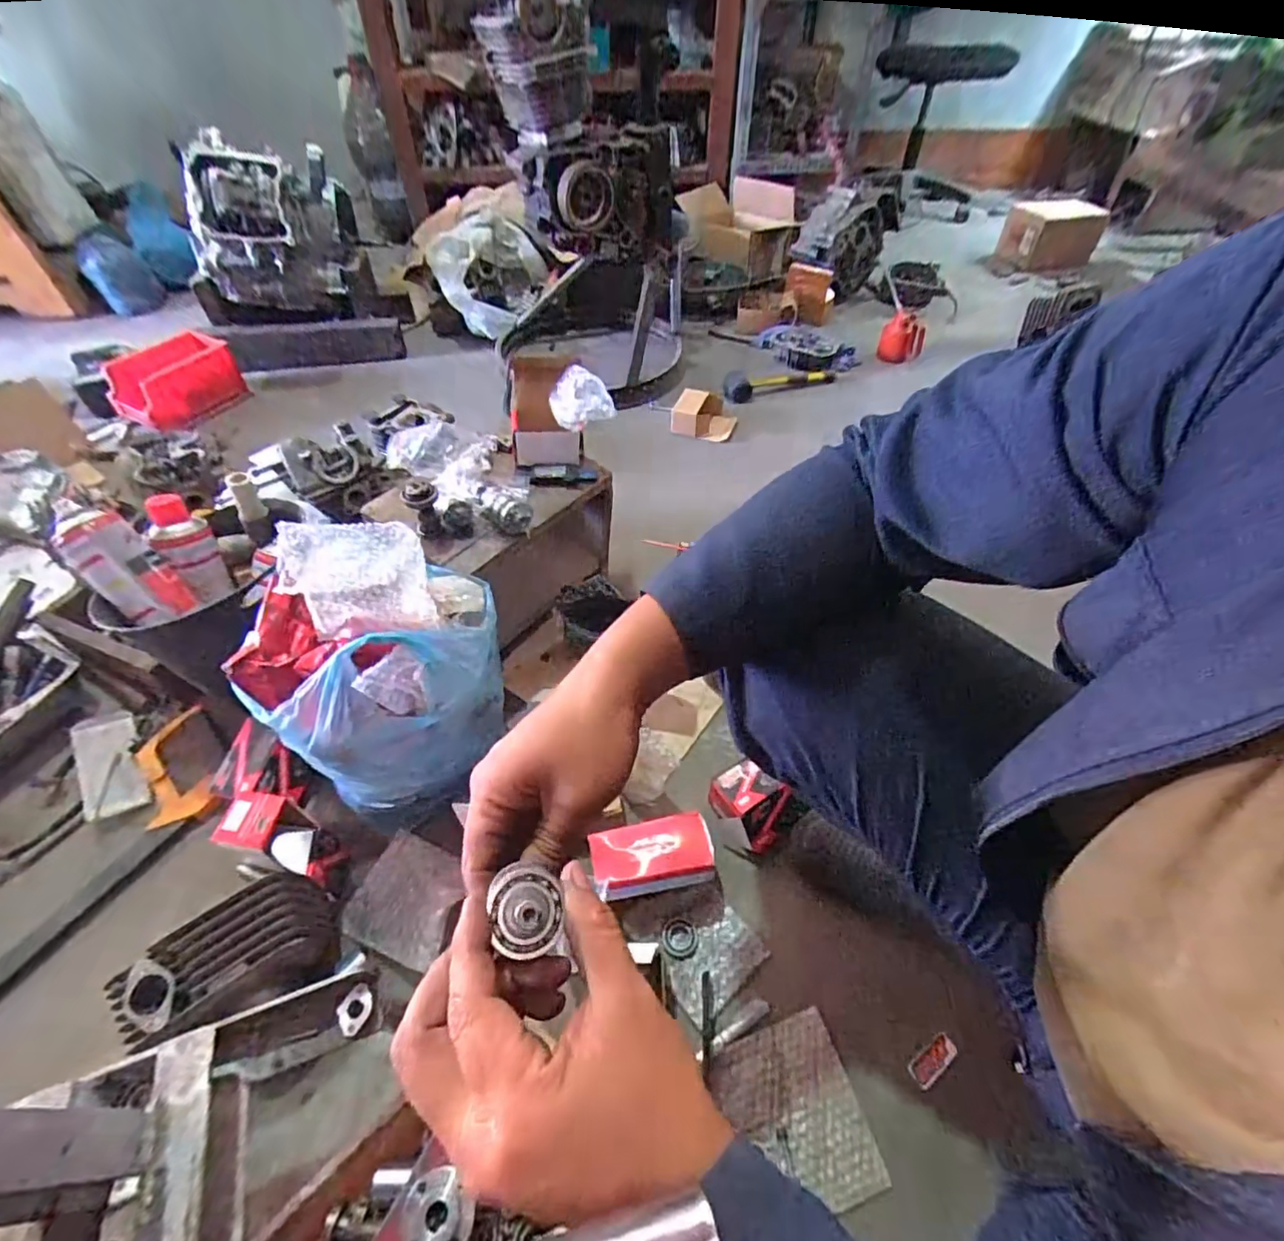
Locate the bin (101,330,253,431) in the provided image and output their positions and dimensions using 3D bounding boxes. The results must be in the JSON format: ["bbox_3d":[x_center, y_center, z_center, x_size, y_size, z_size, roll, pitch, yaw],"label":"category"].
[{"bbox_3d":[-0.998,-0.515,1.237,0.243,0.133,0.131,-34,57,-26],"label":"bin"}]

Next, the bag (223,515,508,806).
[{"bbox_3d":[-0.233,0.059,0.569,0.169,0.267,0.214,33,57,25],"label":"bag"}]

